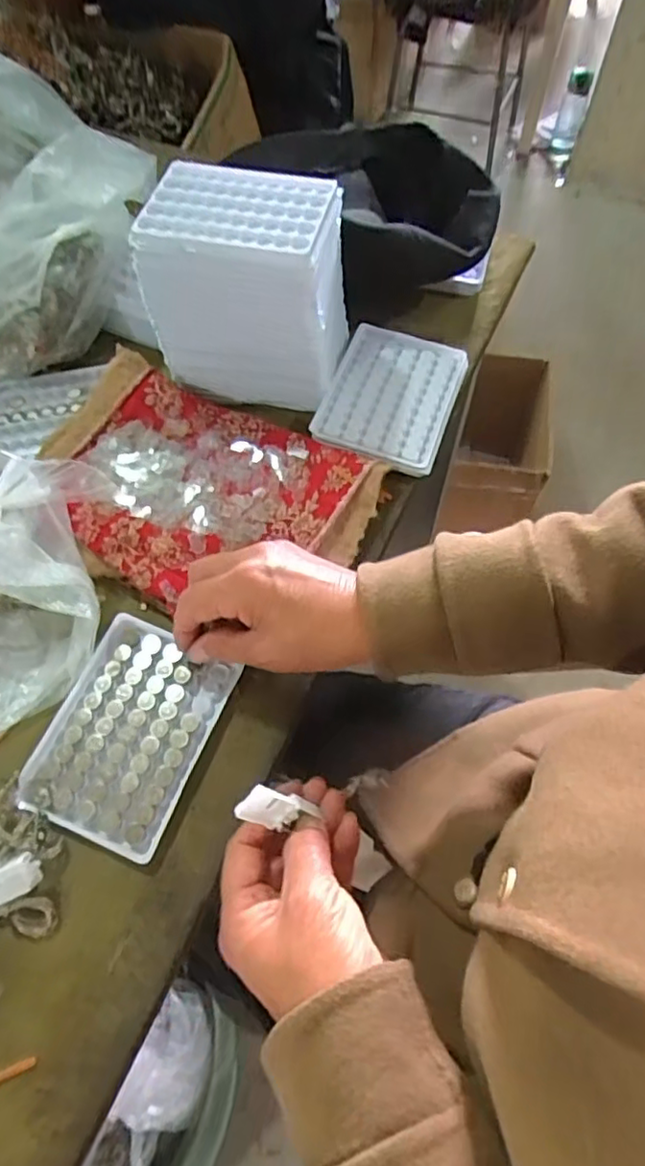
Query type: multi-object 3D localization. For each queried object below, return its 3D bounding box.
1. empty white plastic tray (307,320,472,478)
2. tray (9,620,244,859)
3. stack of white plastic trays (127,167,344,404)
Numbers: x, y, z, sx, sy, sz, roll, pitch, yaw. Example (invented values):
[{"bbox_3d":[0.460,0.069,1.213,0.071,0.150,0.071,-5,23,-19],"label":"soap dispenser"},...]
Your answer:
[{"bbox_3d":[0.053,-0.147,0.494,0.098,0.013,0.126,18,63,9],"label":"empty white plastic tray"},{"bbox_3d":[-0.117,0.088,0.382,0.091,0.008,0.125,19,64,10],"label":"tray"},{"bbox_3d":[-0.051,-0.216,0.469,0.129,0.127,0.092,11,62,5],"label":"stack of white plastic trays"}]

